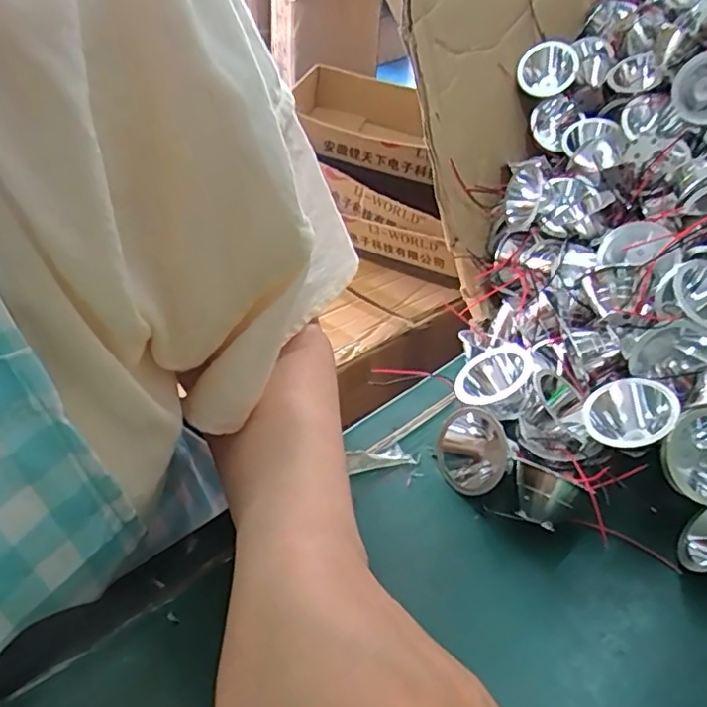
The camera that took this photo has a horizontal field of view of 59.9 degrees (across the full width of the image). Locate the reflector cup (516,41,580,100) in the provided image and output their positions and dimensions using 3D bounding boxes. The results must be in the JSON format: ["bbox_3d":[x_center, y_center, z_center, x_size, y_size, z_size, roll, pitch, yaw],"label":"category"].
[{"bbox_3d":[0.151,-0.220,0.479,0.044,0.037,0.031,12,37,10],"label":"reflector cup"}]

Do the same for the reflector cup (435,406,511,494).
[{"bbox_3d":[0.062,0.050,0.317,0.037,0.042,0.028,12,36,14],"label":"reflector cup"}]

